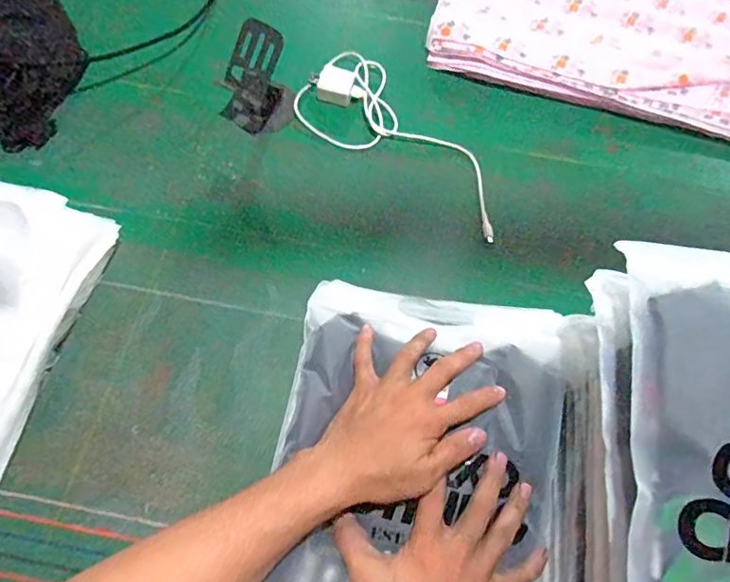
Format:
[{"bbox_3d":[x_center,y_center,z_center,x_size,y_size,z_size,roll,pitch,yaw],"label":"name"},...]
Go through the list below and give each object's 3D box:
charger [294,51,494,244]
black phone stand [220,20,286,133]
[{"bbox_3d":[0.055,-0.192,0.641,0.302,0.020,0.134,34,69,11],"label":"charger"},{"bbox_3d":[-0.133,-0.253,0.617,0.052,0.092,0.074,34,69,12],"label":"black phone stand"}]

